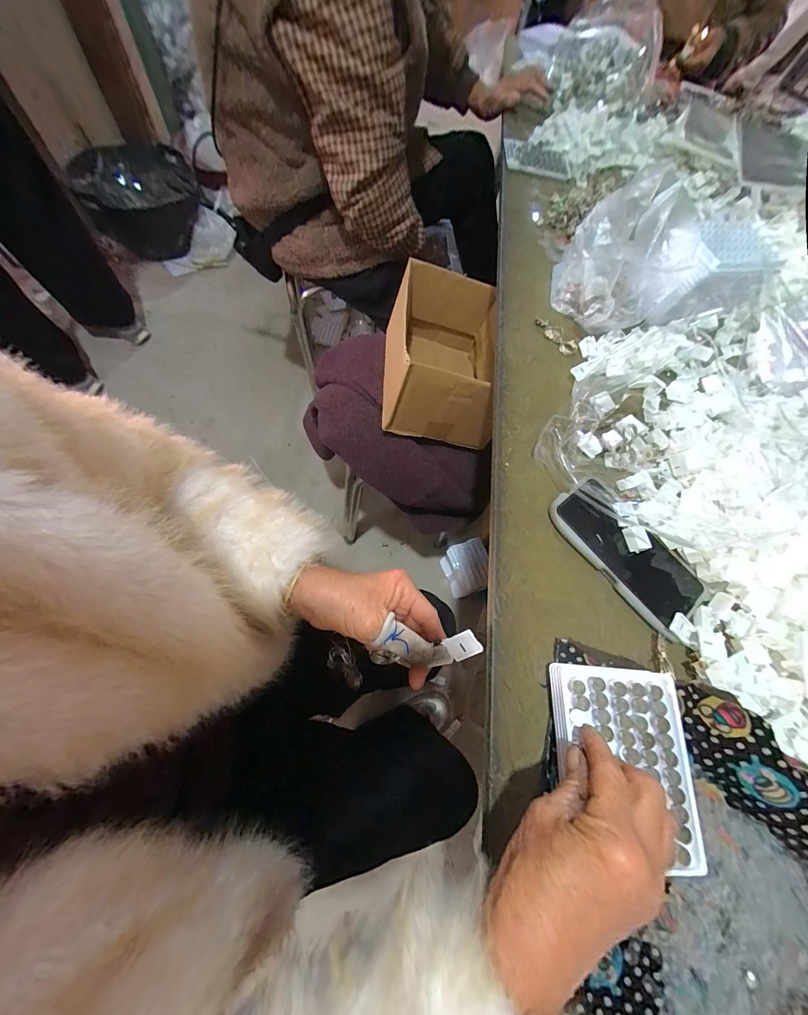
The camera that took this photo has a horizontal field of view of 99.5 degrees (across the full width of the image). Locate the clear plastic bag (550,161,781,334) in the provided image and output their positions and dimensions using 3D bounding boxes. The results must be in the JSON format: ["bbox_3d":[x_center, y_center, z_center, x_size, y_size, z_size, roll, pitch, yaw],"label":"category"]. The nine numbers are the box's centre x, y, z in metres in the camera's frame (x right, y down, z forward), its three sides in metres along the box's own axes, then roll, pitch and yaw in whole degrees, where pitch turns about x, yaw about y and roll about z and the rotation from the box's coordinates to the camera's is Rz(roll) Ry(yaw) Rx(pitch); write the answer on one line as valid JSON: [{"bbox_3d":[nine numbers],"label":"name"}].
[{"bbox_3d":[0.366,-0.356,0.481,0.271,0.119,0.146,-12,69,-10],"label":"clear plastic bag"}]

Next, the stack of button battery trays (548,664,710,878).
[{"bbox_3d":[0.172,0.197,0.270,0.097,0.020,0.126,5,67,0],"label":"stack of button battery trays"}]

